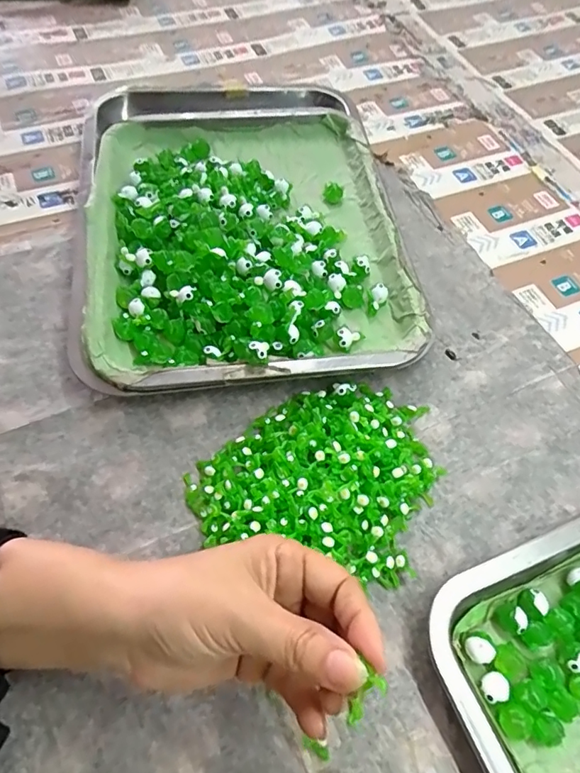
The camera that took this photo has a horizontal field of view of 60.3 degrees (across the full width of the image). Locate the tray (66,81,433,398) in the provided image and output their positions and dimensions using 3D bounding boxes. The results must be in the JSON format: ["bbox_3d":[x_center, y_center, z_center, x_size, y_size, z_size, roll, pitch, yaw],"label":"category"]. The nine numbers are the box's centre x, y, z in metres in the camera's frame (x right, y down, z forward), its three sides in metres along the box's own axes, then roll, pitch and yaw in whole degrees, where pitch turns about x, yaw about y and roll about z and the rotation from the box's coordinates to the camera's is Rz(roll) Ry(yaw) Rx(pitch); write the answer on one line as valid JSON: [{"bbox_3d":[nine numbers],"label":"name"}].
[{"bbox_3d":[-0.048,-0.152,0.425,0.260,0.039,0.347,-5,60,-6],"label":"tray"}]

